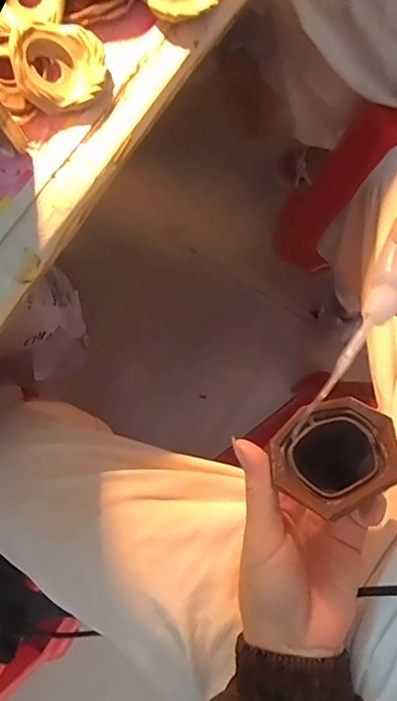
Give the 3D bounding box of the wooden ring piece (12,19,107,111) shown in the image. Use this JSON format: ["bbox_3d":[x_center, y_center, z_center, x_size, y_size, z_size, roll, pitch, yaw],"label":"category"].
[{"bbox_3d":[-0.076,-0.157,0.262,0.047,0.025,0.044,0,80,-1],"label":"wooden ring piece"}]

